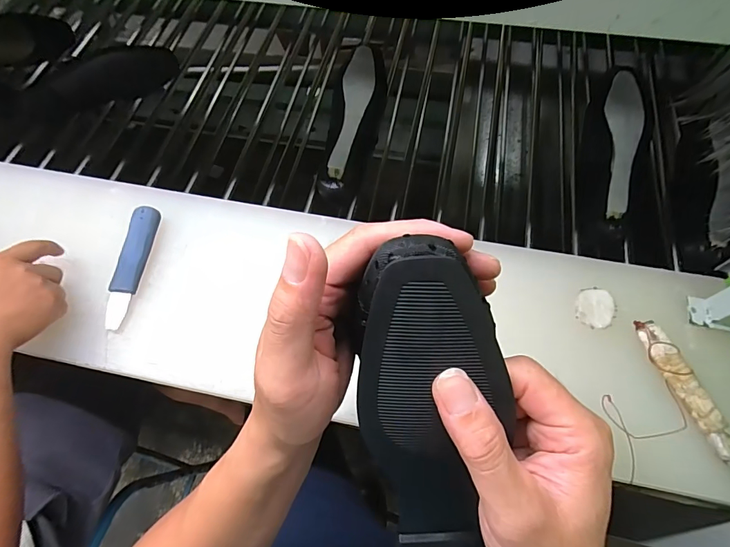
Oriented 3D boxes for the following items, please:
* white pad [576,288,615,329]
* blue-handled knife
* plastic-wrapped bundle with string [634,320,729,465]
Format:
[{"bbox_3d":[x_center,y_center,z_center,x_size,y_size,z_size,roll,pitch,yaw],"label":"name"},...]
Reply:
[{"bbox_3d":[0.260,0.038,0.446,0.040,0.004,0.048,19,66,11],"label":"white pad"},{"bbox_3d":[-0.280,-0.013,0.473,0.027,0.019,0.156,4,64,4],"label":"blue-handled knife"},{"bbox_3d":[0.326,0.123,0.395,0.029,0.013,0.163,-18,65,-6],"label":"plastic-wrapped bundle with string"}]

